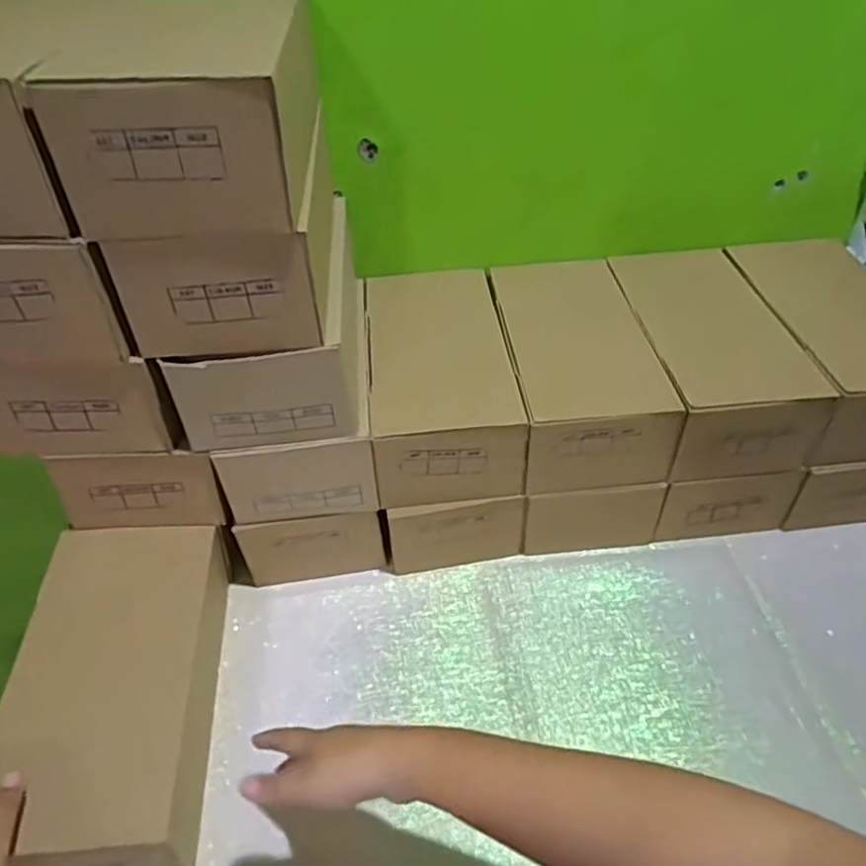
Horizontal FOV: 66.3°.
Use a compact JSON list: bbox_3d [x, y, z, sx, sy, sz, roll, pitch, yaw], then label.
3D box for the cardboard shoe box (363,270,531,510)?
[{"bbox_3d":[0.006,-0.061,0.704,0.136,0.091,0.264,-5,43,-3],"label":"cardboard shoe box"}]

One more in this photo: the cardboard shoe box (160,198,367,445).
[{"bbox_3d":[-0.144,-0.114,0.633,0.141,0.100,0.266,-3,43,-1],"label":"cardboard shoe box"}]

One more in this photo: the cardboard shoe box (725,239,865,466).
[{"bbox_3d":[0.428,-0.100,0.717,0.146,0.089,0.268,-4,43,-2],"label":"cardboard shoe box"}]

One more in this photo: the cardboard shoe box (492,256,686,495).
[{"bbox_3d":[0.148,-0.068,0.715,0.139,0.103,0.265,-5,43,-3],"label":"cardboard shoe box"}]

